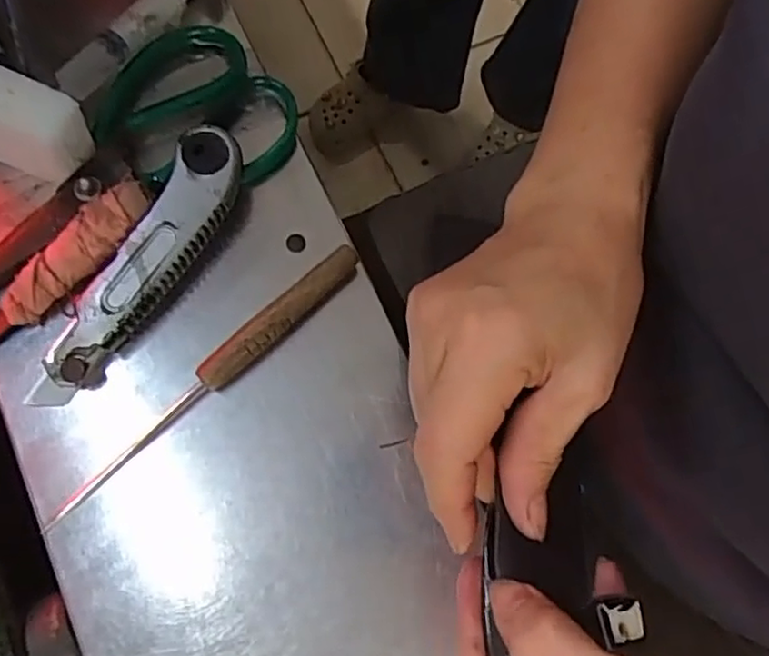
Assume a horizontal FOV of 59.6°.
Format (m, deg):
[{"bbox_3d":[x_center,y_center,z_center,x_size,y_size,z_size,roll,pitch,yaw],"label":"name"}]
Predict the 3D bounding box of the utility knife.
[{"bbox_3d":[-0.122,-0.029,0.343,0.035,0.029,0.160,29,77,8],"label":"utility knife"}]

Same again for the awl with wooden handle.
[{"bbox_3d":[-0.087,0.024,0.334,0.191,0.016,0.018,-40,78,-10],"label":"awl with wooden handle"}]

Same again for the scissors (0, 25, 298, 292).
[{"bbox_3d":[-0.147,-0.083,0.363,0.204,0.024,0.095,-38,78,-10],"label":"scissors"}]

